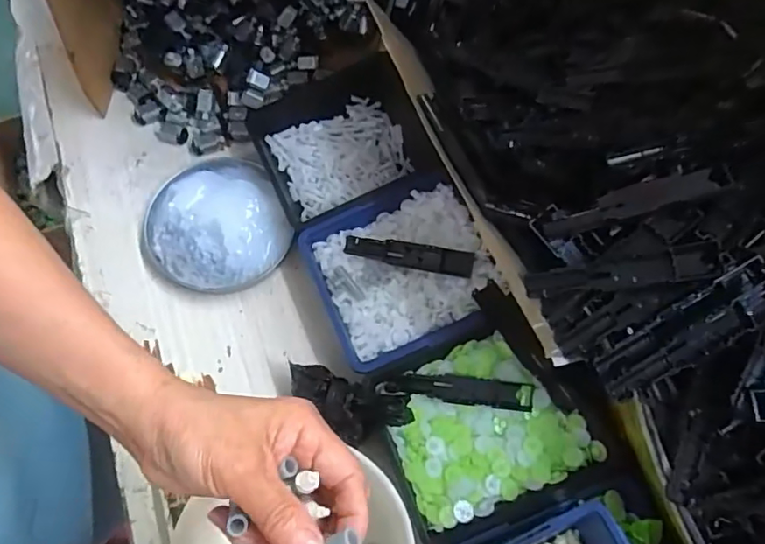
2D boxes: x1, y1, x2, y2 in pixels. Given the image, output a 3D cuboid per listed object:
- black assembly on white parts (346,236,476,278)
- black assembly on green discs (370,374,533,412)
[{"bbox_3d":[0.023,-0.015,0.505,0.120,0.014,0.021,10,69,17],"label":"black assembly on white parts"},{"bbox_3d":[0.060,0.096,0.455,0.124,0.009,0.022,7,69,1],"label":"black assembly on green discs"}]

